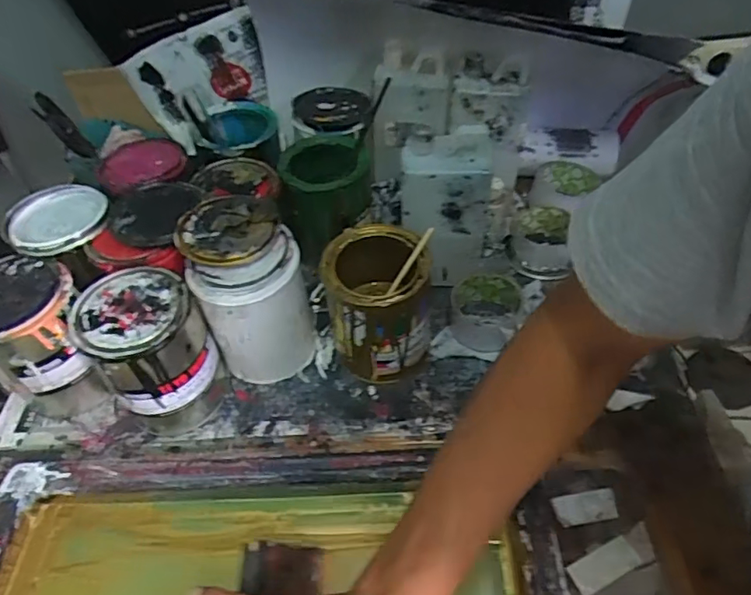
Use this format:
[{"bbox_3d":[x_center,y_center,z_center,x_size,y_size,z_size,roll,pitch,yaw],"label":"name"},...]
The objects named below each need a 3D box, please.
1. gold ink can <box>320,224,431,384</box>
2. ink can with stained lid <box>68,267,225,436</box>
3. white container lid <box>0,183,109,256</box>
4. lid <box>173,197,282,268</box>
[{"bbox_3d":[0.004,0.009,0.594,0.105,0.139,0.111,-13,50,-6],"label":"gold ink can"},{"bbox_3d":[-0.220,0.057,0.565,0.101,0.147,0.106,-2,50,3],"label":"ink can with stained lid"},{"bbox_3d":[-0.347,-0.093,0.597,0.105,0.016,0.122,-22,51,-15],"label":"white container lid"},{"bbox_3d":[-0.149,-0.070,0.545,0.093,0.020,0.084,3,49,6],"label":"lid"}]

